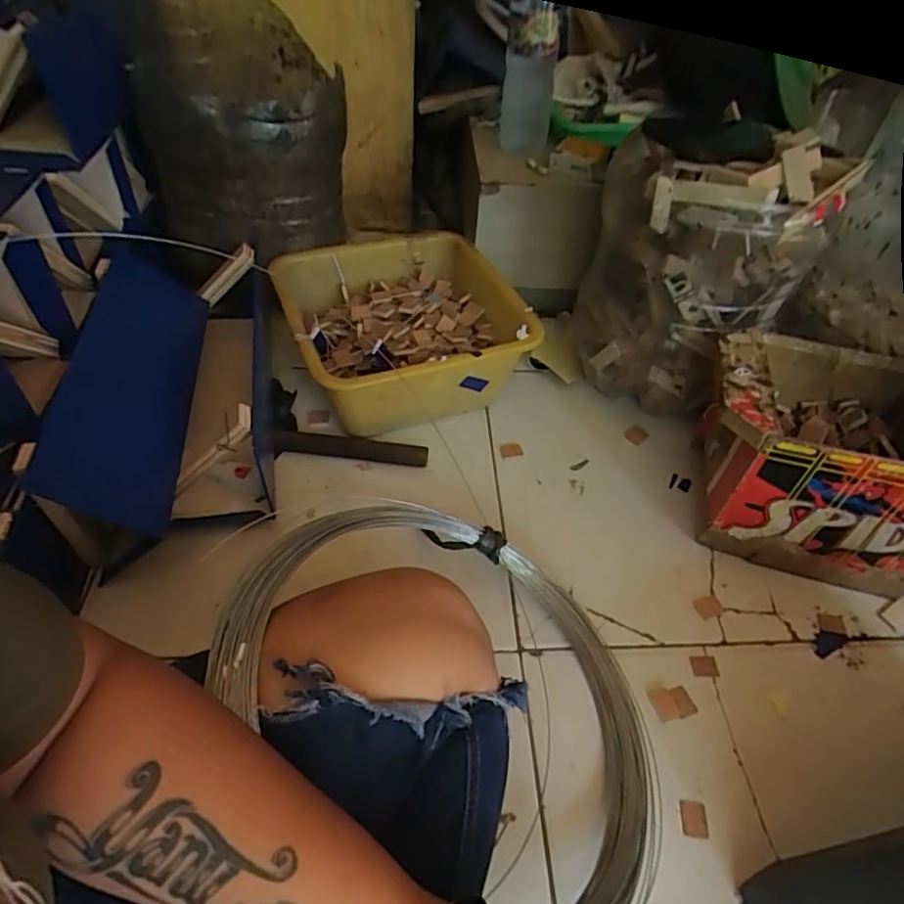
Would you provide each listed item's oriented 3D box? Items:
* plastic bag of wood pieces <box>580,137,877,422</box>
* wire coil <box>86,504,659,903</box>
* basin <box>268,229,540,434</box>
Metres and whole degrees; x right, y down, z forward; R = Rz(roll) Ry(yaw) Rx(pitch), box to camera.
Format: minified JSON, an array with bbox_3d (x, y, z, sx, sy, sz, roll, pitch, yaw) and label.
[{"bbox_3d":[0.281,-0.192,0.682,0.213,0.297,0.175,4,48,1],"label":"plastic bag of wood pieces"},{"bbox_3d":[-0.003,0.186,0.425,0.339,0.053,0.347,23,37,-19],"label":"wire coil"},{"bbox_3d":[-0.055,-0.148,0.744,0.293,0.133,0.270,-19,51,-19],"label":"basin"}]

